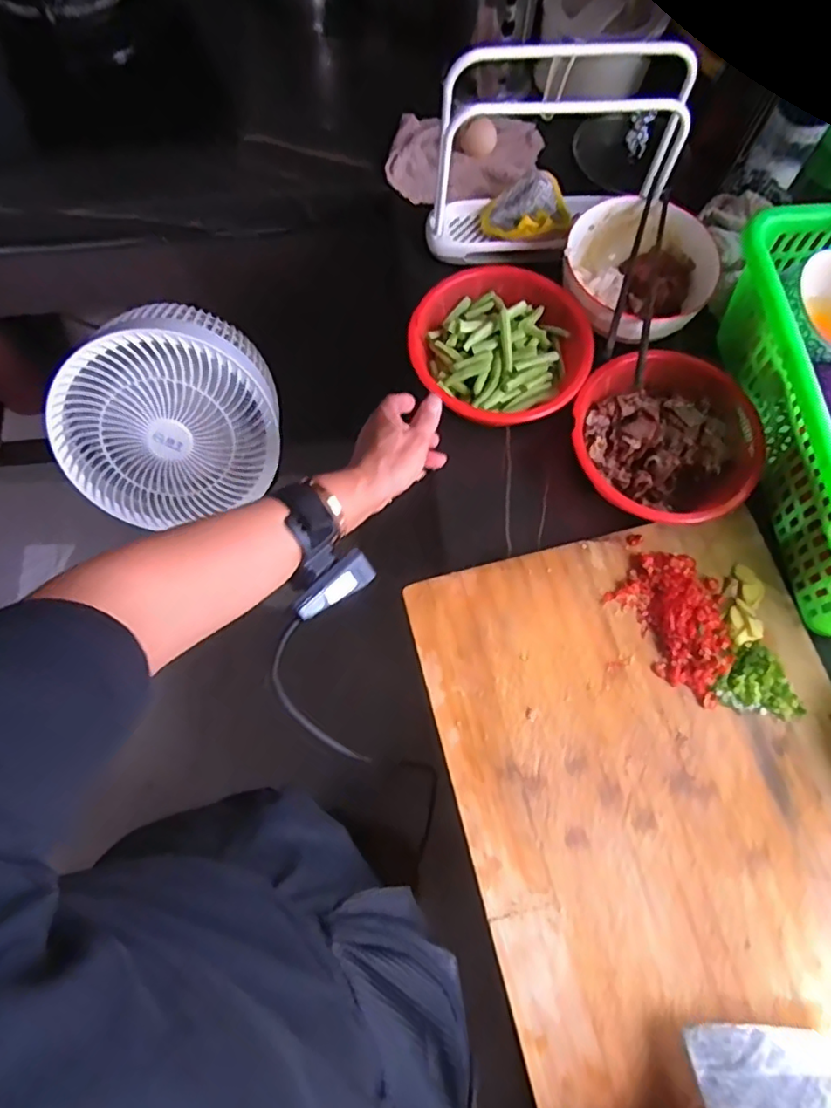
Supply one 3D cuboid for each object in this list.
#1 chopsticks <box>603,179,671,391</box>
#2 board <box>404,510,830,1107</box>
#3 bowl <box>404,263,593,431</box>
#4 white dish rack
[{"bbox_3d":[0.220,-0.266,0.582,0.040,0.028,0.236,15,73,4],"label":"chopsticks"},{"bbox_3d":[0.222,0.202,0.479,0.355,0.021,0.460,-14,73,-5],"label":"board"},{"bbox_3d":[0.083,-0.206,0.598,0.165,0.049,0.173,0,73,0],"label":"bowl"},{"bbox_3d":[0.136,-0.386,0.586,0.243,0.184,0.106,0,73,0],"label":"white dish rack"}]

